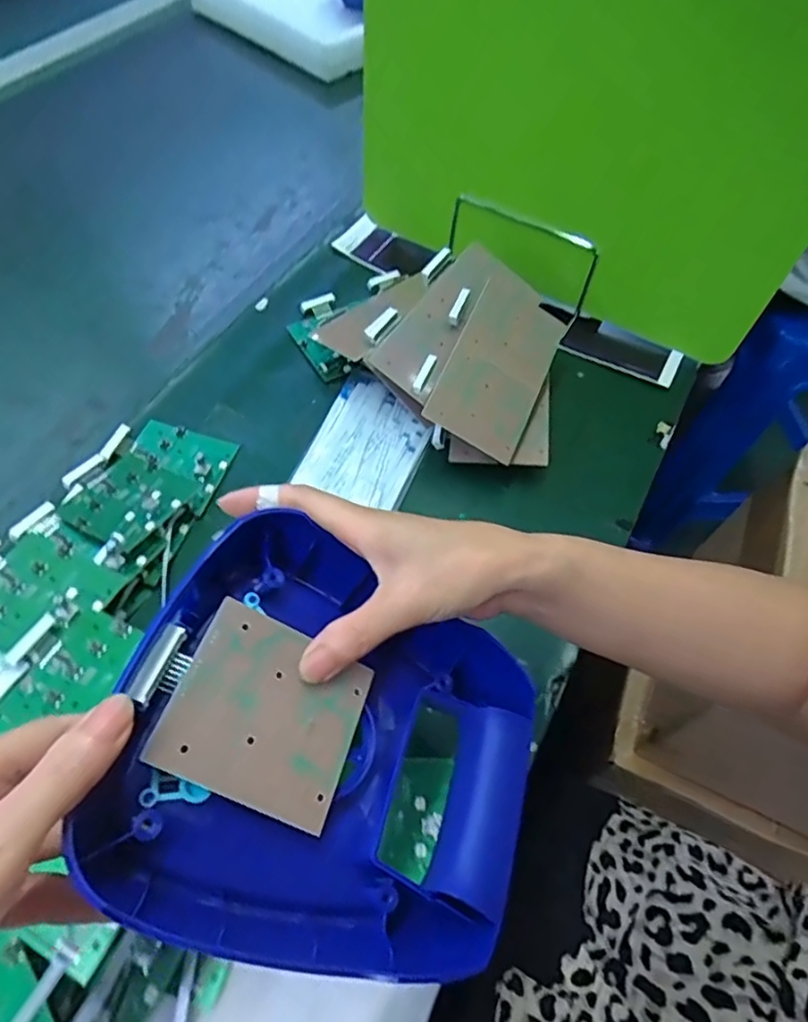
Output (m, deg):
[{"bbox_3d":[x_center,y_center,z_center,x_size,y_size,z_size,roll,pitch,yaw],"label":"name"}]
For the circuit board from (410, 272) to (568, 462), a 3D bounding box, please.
[{"bbox_3d":[0.071,-0.120,0.496,0.093,0.012,0.145,30,69,-10],"label":"circuit board"}]

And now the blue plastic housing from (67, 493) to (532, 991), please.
[{"bbox_3d":[-0.029,0.098,0.264,0.174,0.066,0.167,16,57,7],"label":"blue plastic housing"}]

